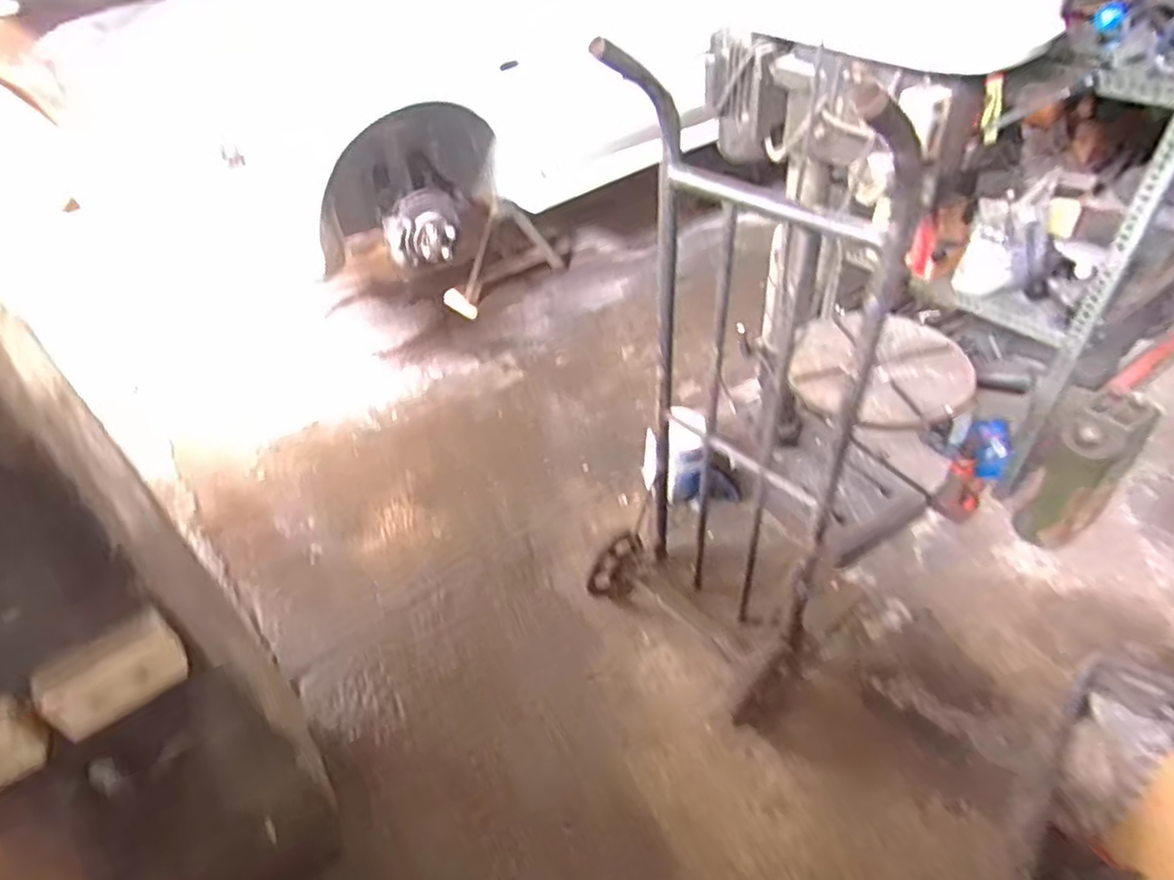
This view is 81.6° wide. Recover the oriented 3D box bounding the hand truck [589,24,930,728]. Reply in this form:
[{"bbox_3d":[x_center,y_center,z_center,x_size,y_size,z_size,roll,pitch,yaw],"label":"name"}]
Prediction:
[{"bbox_3d":[0.263,-0.049,1.224,0.471,1.175,0.516,26,50,30],"label":"hand truck"}]

